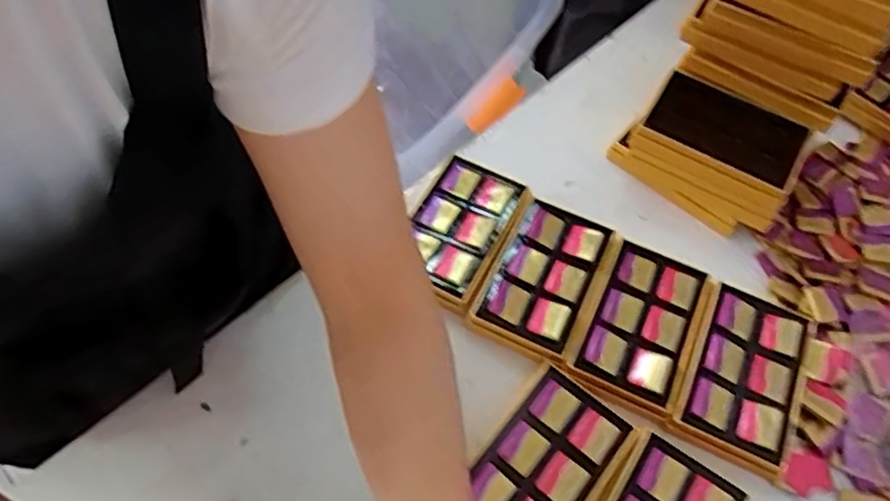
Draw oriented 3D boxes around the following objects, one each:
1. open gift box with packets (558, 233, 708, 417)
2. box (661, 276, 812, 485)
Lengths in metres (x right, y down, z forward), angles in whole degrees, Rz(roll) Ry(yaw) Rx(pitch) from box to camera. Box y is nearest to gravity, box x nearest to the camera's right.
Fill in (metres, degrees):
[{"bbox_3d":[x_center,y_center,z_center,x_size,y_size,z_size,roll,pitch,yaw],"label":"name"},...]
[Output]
[{"bbox_3d":[0.191,0.073,0.625,0.105,0.024,0.164,24,62,11],"label":"open gift box with packets"},{"bbox_3d":[0.286,0.118,0.593,0.104,0.021,0.163,25,63,11],"label":"box"}]

